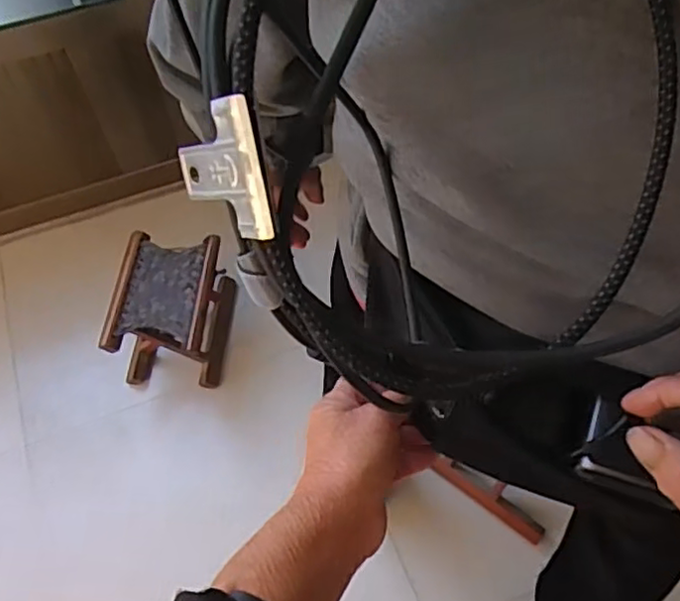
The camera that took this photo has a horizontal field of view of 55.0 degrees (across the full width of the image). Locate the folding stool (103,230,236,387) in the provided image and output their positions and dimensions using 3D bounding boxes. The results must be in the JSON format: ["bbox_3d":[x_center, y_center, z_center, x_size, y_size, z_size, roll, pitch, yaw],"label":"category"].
[{"bbox_3d":[-0.348,0.020,1.384,0.198,0.209,0.272,2,59,4],"label":"folding stool"}]

